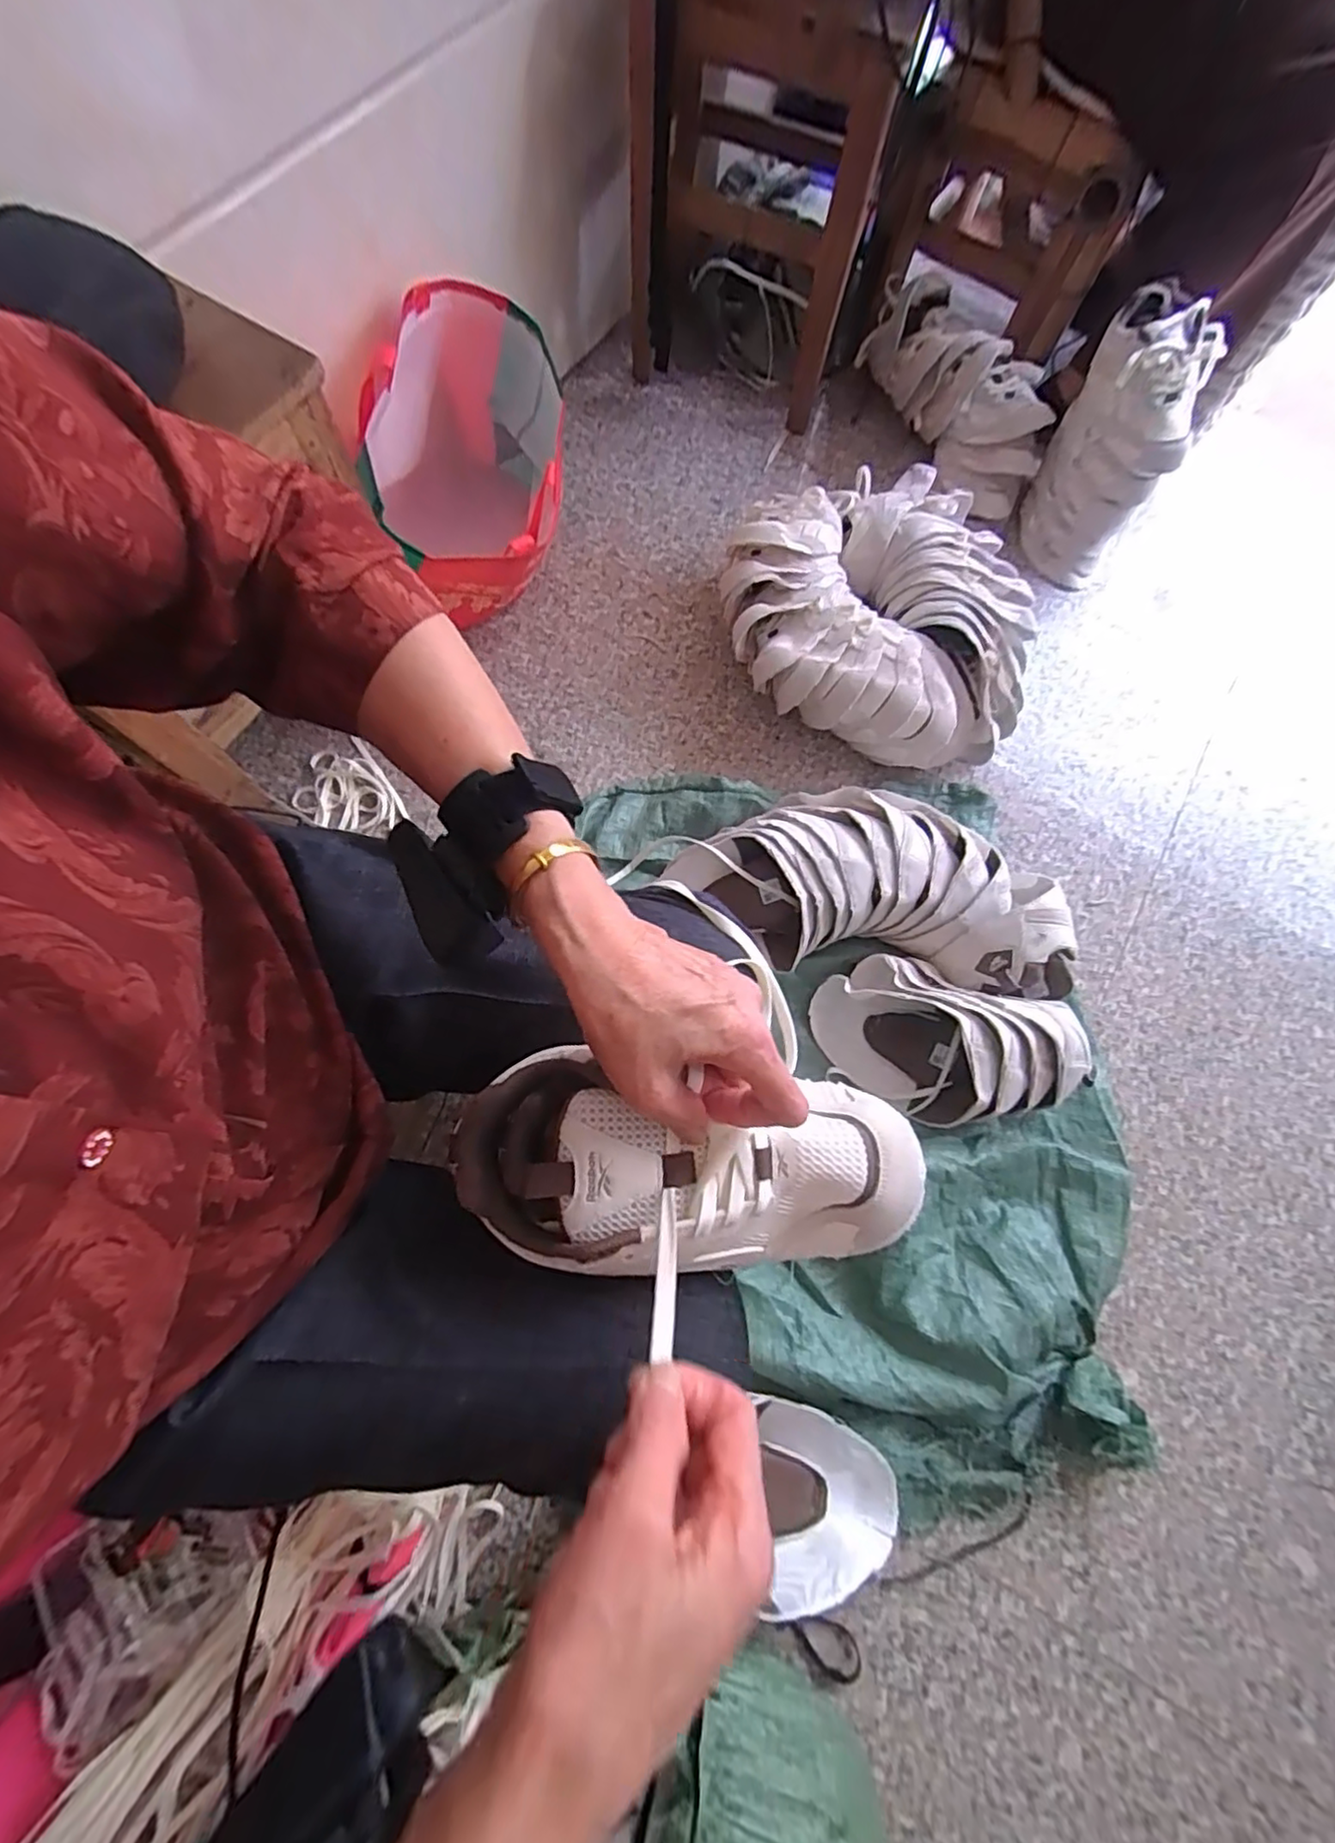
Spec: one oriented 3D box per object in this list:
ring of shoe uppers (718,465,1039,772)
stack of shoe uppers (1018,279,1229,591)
[{"bbox_3d":[0.272,-0.396,0.823,0.387,0.147,0.354,1,73,-3],"label":"ring of shoe uppers"},{"bbox_3d":[0.575,-0.606,0.841,0.132,0.260,0.129,18,73,2],"label":"stack of shoe uppers"}]

